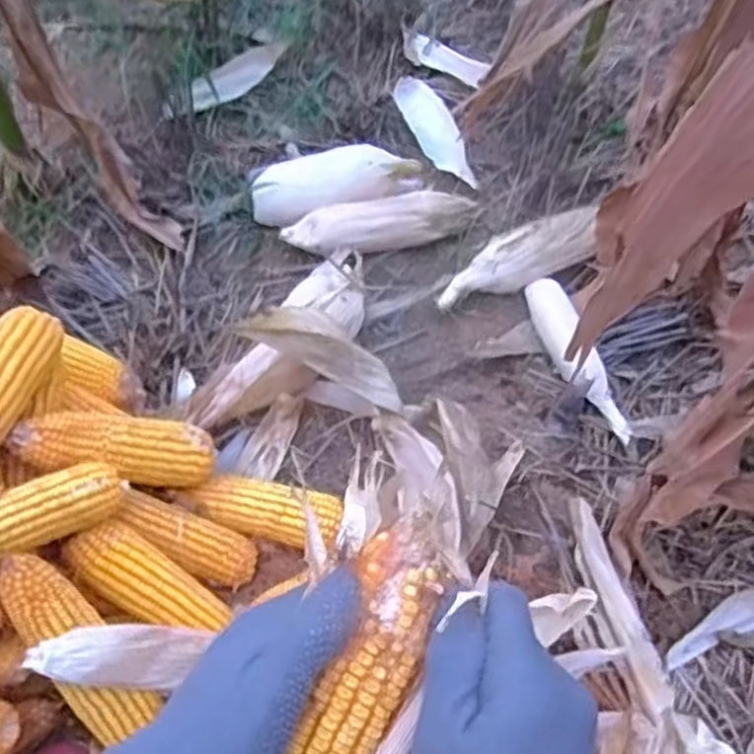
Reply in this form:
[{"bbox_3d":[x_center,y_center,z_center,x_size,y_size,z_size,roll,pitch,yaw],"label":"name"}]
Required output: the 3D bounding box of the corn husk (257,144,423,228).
[{"bbox_3d":[-0.058,-0.269,1.054,0.225,0.070,0.086,-15,62,-13],"label":"corn husk"}]

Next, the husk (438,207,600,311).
[{"bbox_3d":[0.185,-0.152,1.010,0.230,0.049,0.072,-26,64,-4],"label":"husk"}]

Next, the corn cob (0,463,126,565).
[{"bbox_3d":[-0.303,0.119,0.643,0.052,0.040,0.216,44,35,19],"label":"corn cob"}]

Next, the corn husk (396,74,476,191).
[{"bbox_3d":[0.090,-0.373,1.163,0.070,0.018,0.227,-18,63,-14],"label":"corn husk"}]

